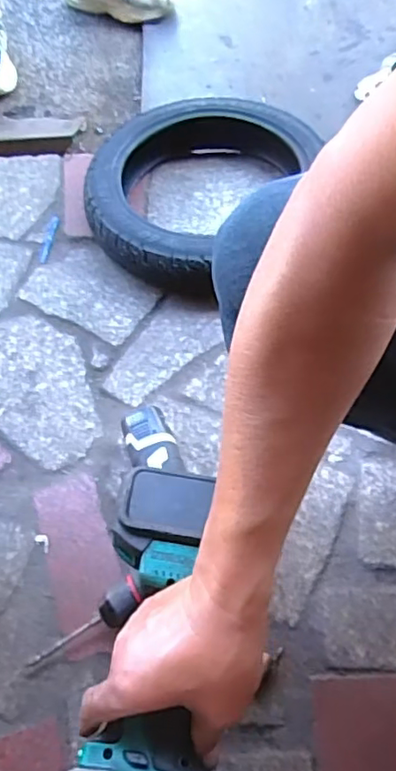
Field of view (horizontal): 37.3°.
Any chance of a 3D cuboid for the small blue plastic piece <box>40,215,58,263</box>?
[{"bbox_3d":[-0.215,-0.211,0.844,0.012,0.005,0.093,2,59,5],"label":"small blue plastic piece"}]

